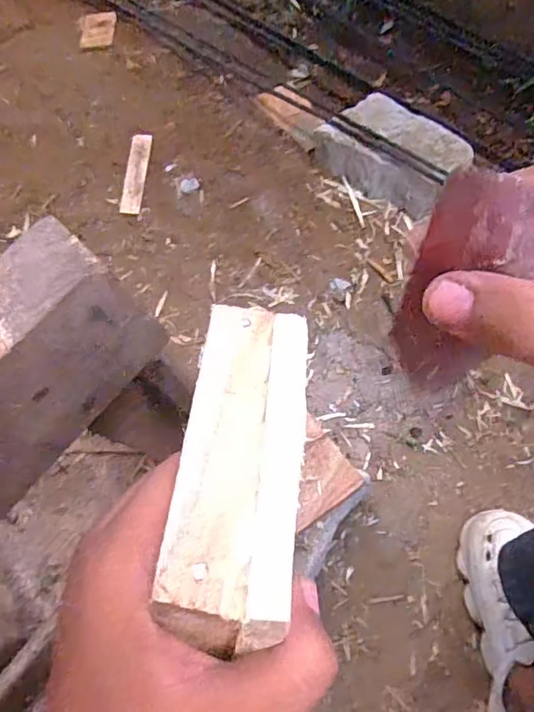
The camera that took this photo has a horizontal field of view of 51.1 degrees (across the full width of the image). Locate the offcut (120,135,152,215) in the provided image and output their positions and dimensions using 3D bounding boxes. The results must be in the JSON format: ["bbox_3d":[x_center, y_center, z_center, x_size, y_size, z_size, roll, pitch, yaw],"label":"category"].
[{"bbox_3d":[-0.213,-0.299,0.912,0.032,0.007,0.157,2,67,3],"label":"offcut"}]

